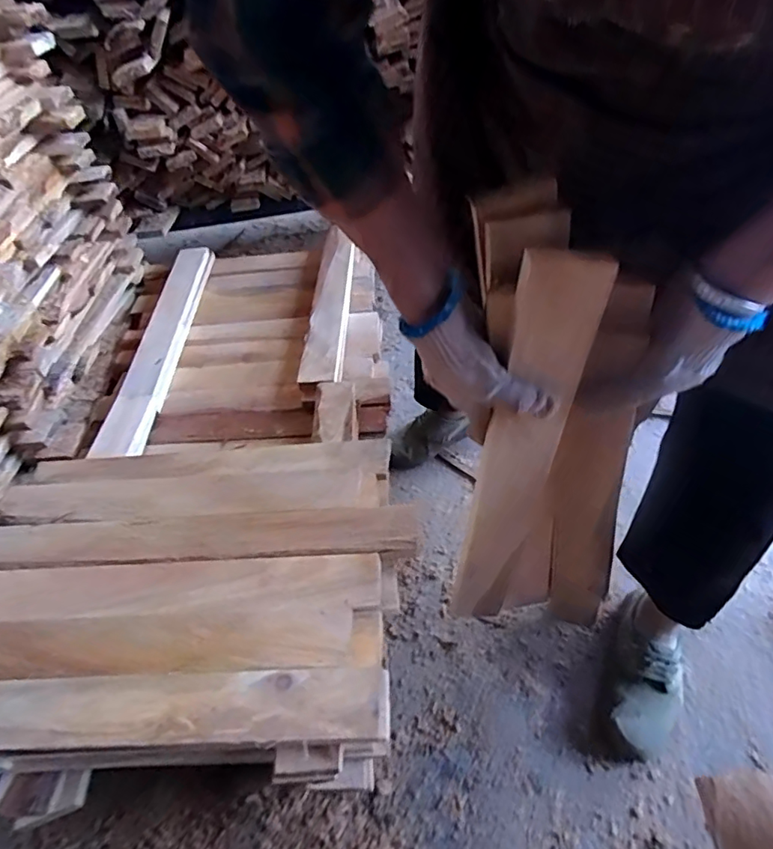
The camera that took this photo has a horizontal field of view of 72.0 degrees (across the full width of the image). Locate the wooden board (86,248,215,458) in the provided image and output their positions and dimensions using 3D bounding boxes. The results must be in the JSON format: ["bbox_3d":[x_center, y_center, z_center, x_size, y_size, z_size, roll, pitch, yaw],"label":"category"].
[{"bbox_3d":[-0.423,-0.167,1.006,0.077,0.033,0.578,12,47,-14],"label":"wooden board"}]

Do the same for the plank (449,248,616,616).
[{"bbox_3d":[0.120,0.065,0.521,0.069,0.477,0.025,3,42,0],"label":"plank"}]

